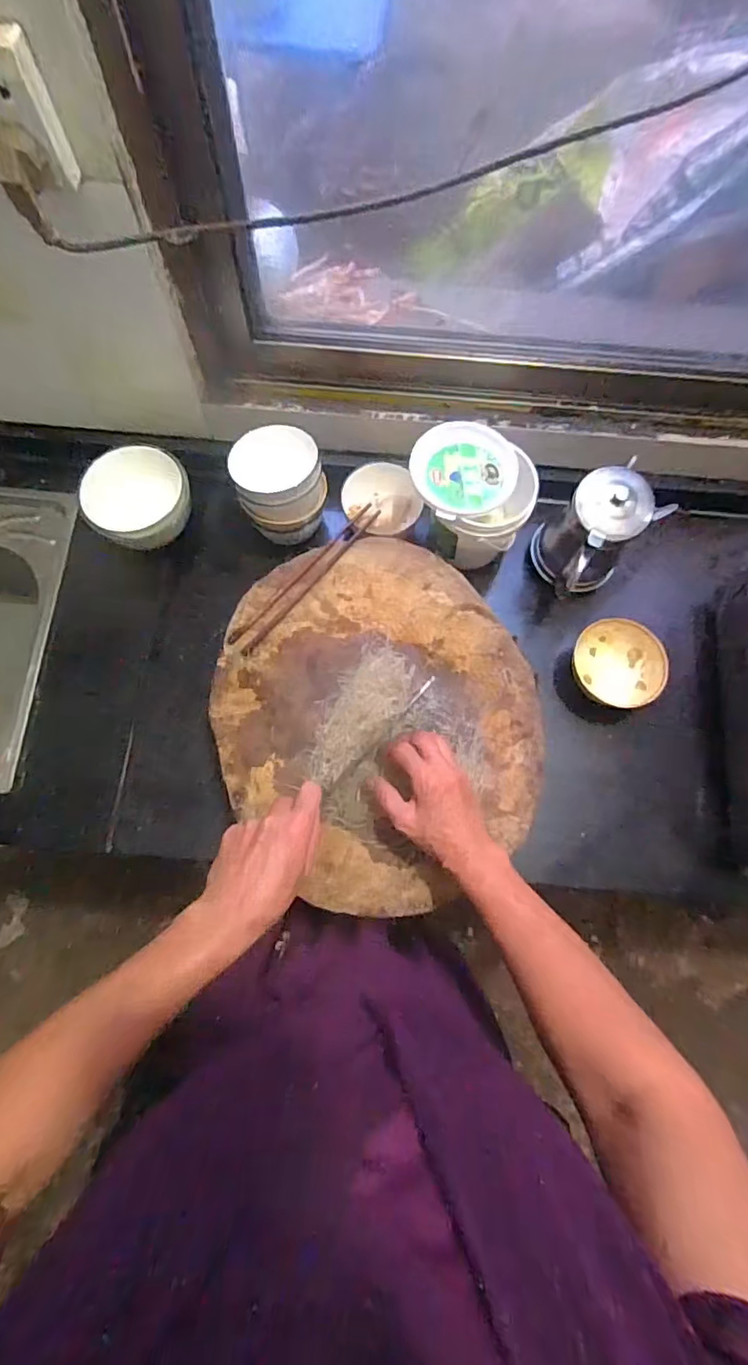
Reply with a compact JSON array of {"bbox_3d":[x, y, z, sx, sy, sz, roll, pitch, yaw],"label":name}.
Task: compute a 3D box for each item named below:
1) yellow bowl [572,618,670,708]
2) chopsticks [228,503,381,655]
[{"bbox_3d":[0.302,-0.023,0.671,0.100,0.043,0.115,-18,73,-5],"label":"yellow bowl"},{"bbox_3d":[-0.080,-0.129,0.642,0.032,0.011,0.238,39,77,11],"label":"chopsticks"}]

